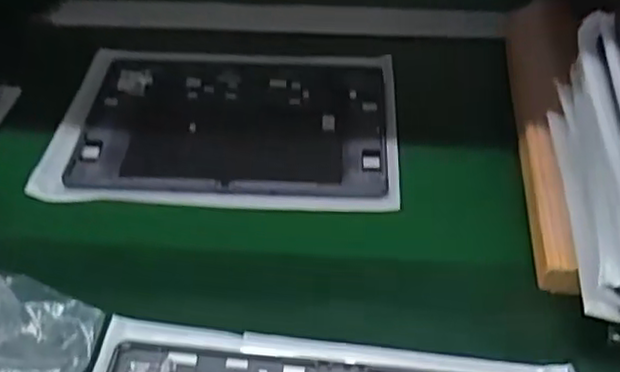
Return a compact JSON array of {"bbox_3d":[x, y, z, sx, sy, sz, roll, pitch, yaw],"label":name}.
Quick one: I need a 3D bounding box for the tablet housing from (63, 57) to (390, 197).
[{"bbox_3d":[-0.063,-0.056,0.582,0.254,0.009,0.170,0,45,0],"label":"tablet housing"}]

